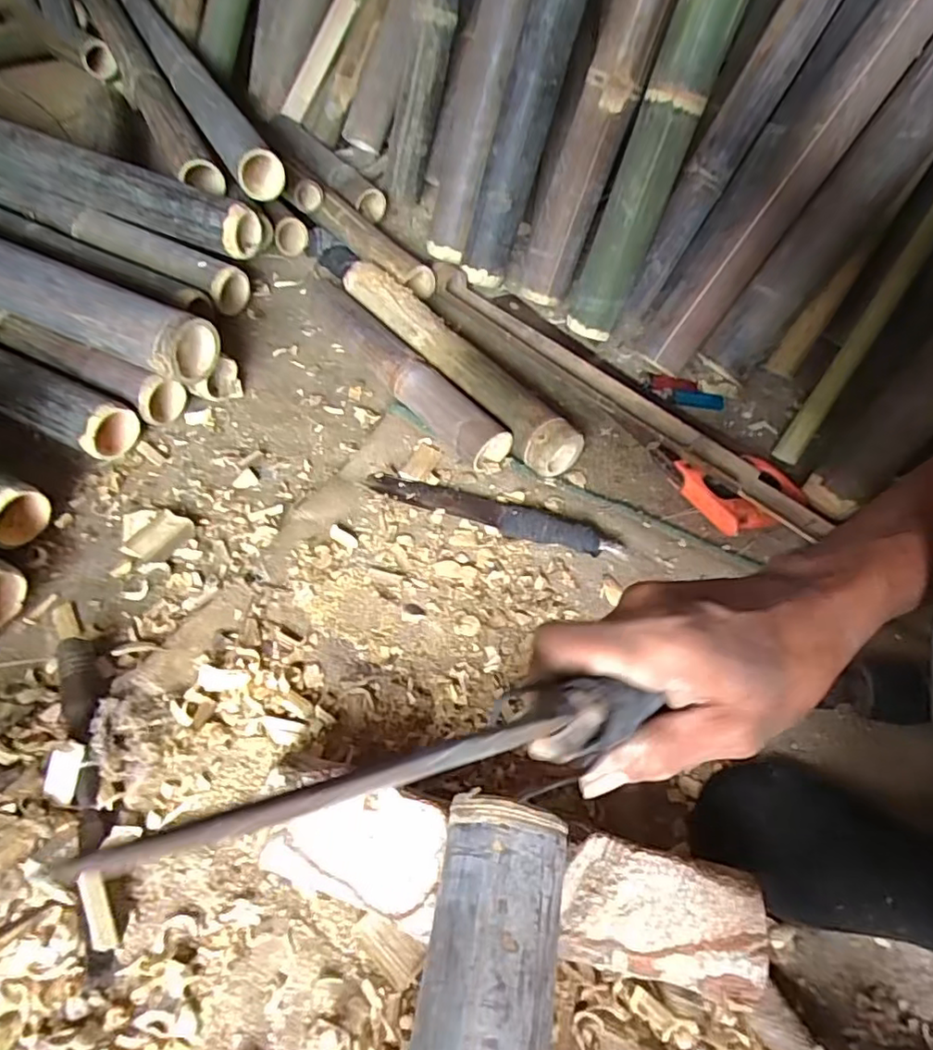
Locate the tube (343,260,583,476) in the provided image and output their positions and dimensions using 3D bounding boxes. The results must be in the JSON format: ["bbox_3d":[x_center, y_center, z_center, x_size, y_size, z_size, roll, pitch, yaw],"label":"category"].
[{"bbox_3d":[-0.024,-0.209,0.747,0.074,0.069,0.414,-30,60,-26],"label":"tube"}]

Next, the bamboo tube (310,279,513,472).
[{"bbox_3d":[-0.087,-0.196,0.735,0.057,0.059,0.368,-30,60,-26],"label":"bamboo tube"}]

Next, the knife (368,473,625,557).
[{"bbox_3d":[0.027,-0.015,0.629,0.274,0.020,0.043,15,51,6],"label":"knife"}]

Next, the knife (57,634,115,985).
[{"bbox_3d":[-0.273,0.186,0.428,0.029,0.029,0.240,-18,55,-19],"label":"knife"}]

